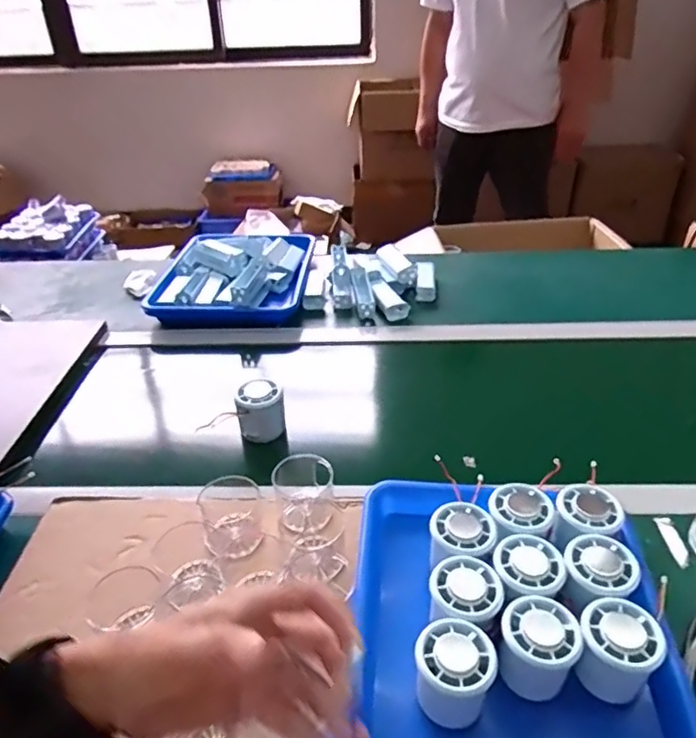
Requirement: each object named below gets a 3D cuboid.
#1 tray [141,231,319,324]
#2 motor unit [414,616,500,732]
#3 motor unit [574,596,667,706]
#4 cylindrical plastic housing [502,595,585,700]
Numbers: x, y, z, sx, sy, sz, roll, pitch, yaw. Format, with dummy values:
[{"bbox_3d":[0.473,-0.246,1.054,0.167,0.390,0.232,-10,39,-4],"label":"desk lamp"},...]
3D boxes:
[{"bbox_3d":[-0.202,-0.174,1.062,0.255,0.065,0.294,0,33,3],"label":"tray"},{"bbox_3d":[0.080,0.229,0.443,0.055,0.069,0.051,-1,33,1],"label":"motor unit"},{"bbox_3d":[0.206,0.220,0.453,0.058,0.062,0.059,22,40,31],"label":"motor unit"},{"bbox_3d":[0.147,0.218,0.457,0.055,0.069,0.050,12,36,19],"label":"cylindrical plastic housing"}]

